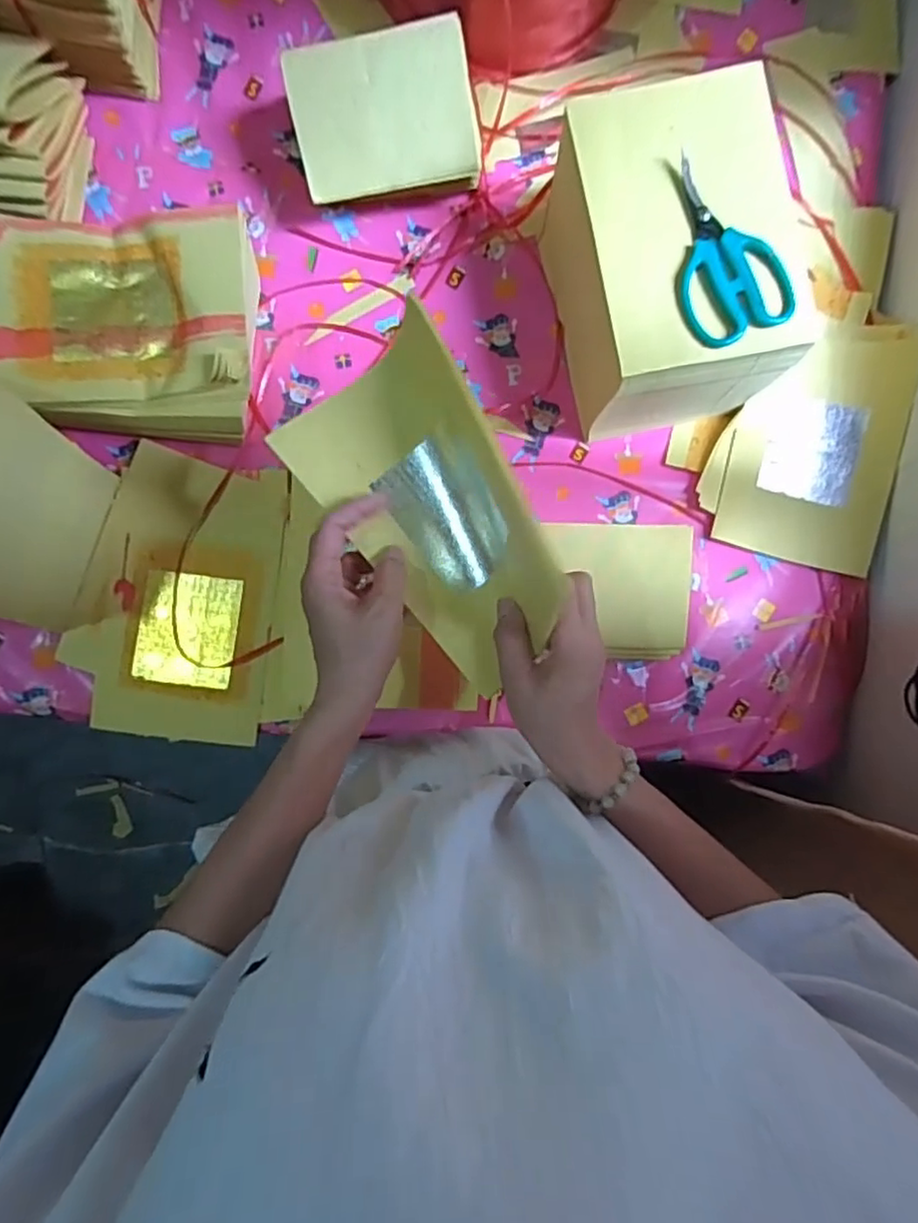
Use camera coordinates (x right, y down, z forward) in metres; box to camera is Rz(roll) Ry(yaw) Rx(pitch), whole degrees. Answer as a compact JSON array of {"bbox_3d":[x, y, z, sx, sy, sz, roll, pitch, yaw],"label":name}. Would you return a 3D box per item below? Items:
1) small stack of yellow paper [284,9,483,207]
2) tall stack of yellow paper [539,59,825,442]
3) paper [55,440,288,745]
[{"bbox_3d":[-0.068,-0.464,0.605,0.167,0.063,0.122,-12,114,-2],"label":"small stack of yellow paper"},{"bbox_3d":[0.181,-0.304,0.579,0.158,0.169,0.232,-11,88,-4],"label":"tall stack of yellow paper"},{"bbox_3d":[-0.270,-0.014,0.627,0.180,0.015,0.268,10,87,-6],"label":"paper"}]

